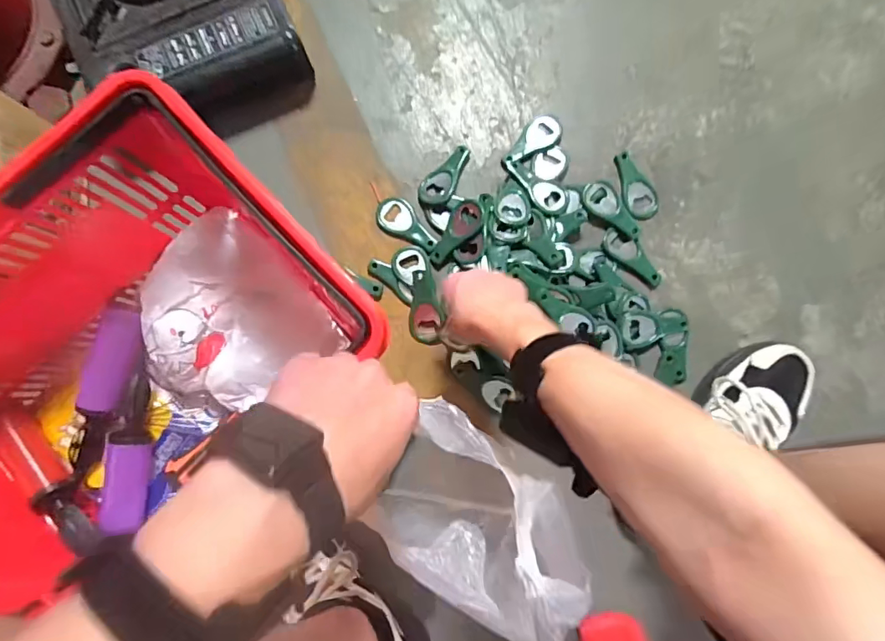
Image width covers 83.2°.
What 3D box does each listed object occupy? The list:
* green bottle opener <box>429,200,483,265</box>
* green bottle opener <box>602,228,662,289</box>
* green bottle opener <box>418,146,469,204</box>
[{"bbox_3d":[0.018,-0.113,0.646,0.043,0.008,0.091,42,101,16],"label":"green bottle opener"},{"bbox_3d":[0.250,-0.081,0.658,0.037,0.013,0.096,-44,88,-4],"label":"green bottle opener"},{"bbox_3d":[0.007,-0.191,0.660,0.042,0.015,0.089,37,85,1],"label":"green bottle opener"}]

